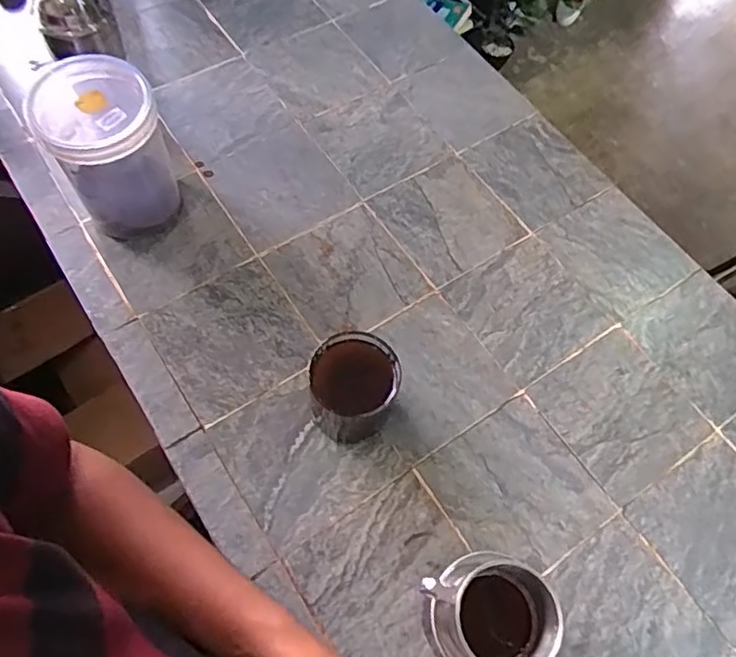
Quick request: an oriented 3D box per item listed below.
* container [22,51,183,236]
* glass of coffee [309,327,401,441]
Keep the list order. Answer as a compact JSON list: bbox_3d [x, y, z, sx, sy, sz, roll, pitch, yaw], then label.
[{"bbox_3d":[-0.277,-0.198,0.654,0.109,0.170,0.135,-18,66,-13],"label":"container"},{"bbox_3d":[-0.013,0.059,0.580,0.078,0.100,0.077,1,64,-2],"label":"glass of coffee"}]

